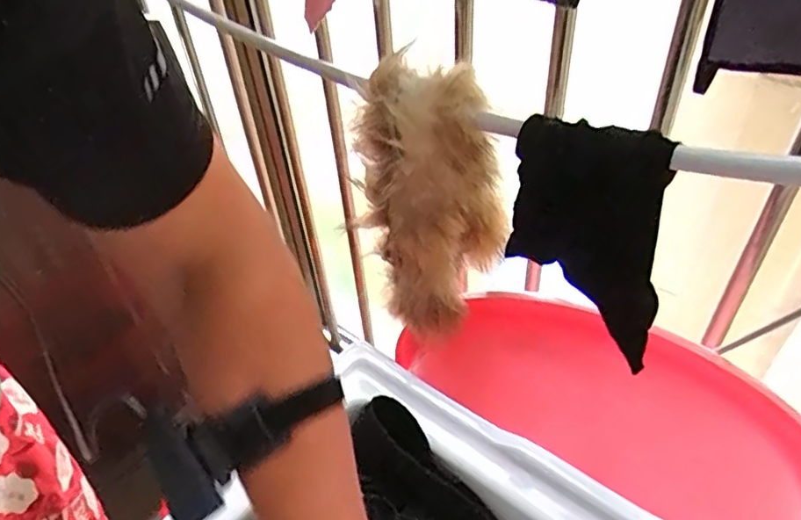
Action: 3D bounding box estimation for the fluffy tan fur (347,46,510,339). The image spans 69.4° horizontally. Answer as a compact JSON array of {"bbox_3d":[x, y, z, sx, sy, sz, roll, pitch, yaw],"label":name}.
[{"bbox_3d":[0.025,-0.065,0.590,0.100,0.263,0.138,-28,46,-22],"label":"fluffy tan fur"}]

